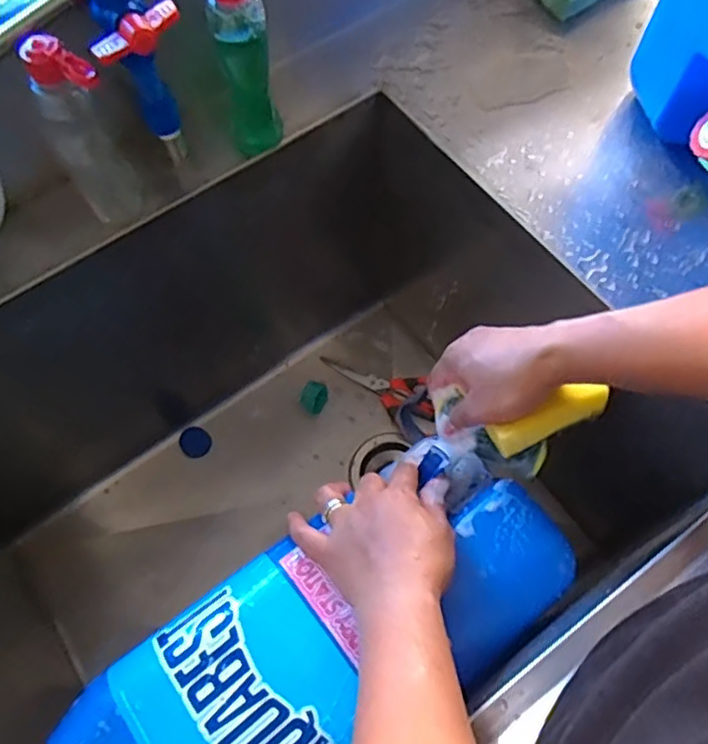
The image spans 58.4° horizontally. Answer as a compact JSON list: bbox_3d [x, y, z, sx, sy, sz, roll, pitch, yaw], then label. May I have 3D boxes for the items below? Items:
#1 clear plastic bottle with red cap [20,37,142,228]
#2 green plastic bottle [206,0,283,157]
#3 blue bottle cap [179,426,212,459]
[{"bbox_3d":[-0.211,-0.185,0.496,0.051,0.158,0.057,-32,68,-12],"label":"clear plastic bottle with red cap"},{"bbox_3d":[-0.087,-0.250,0.512,0.043,0.164,0.045,-13,65,-4],"label":"green plastic bottle"},{"bbox_3d":[-0.214,0.095,0.854,0.039,0.011,0.041,-1,65,2],"label":"blue bottle cap"}]

